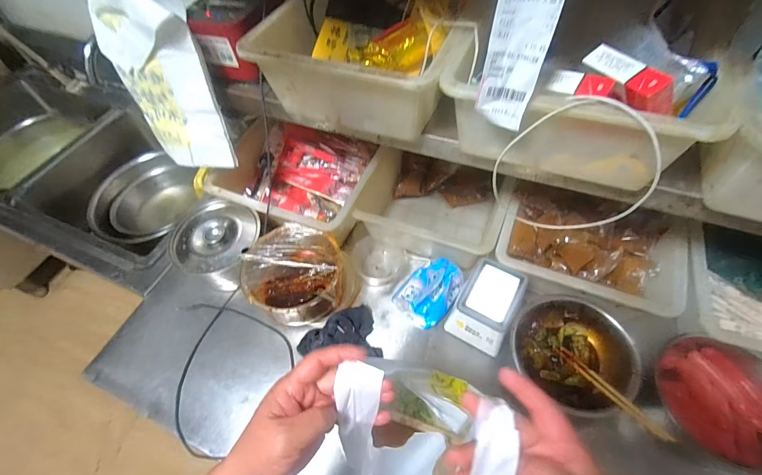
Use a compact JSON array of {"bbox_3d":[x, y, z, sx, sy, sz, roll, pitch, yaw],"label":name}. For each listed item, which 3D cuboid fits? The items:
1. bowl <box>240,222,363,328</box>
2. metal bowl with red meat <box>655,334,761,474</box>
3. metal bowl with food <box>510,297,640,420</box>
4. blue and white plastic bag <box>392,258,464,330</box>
[{"bbox_3d":[-0.151,0.076,0.674,0.179,0.107,0.173,-2,56,4],"label":"bowl"},{"bbox_3d":[0.487,0.230,0.505,0.143,0.070,0.160,18,59,17],"label":"metal bowl with red meat"},{"bbox_3d":[0.306,0.183,0.582,0.180,0.080,0.156,27,62,21],"label":"metal bowl with food"},{"bbox_3d":[0.088,0.096,0.662,0.096,0.056,0.125,35,65,25],"label":"blue and white plastic bag"}]

